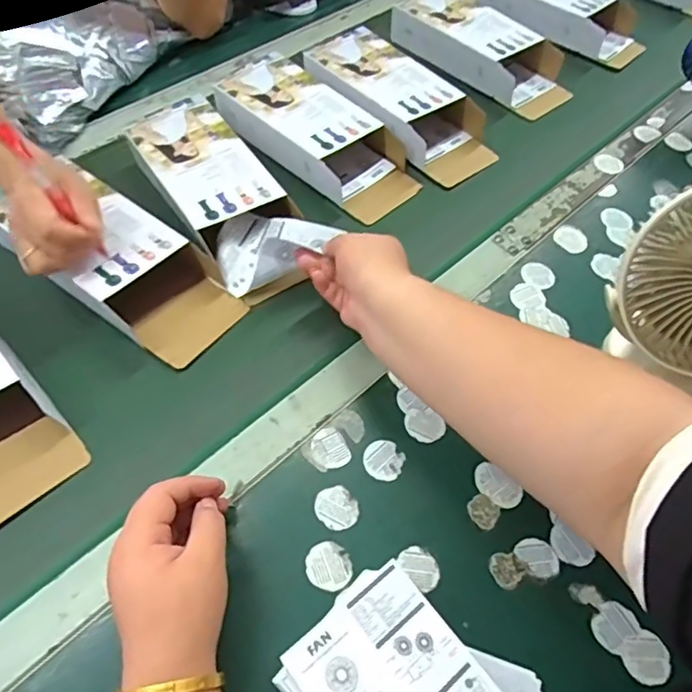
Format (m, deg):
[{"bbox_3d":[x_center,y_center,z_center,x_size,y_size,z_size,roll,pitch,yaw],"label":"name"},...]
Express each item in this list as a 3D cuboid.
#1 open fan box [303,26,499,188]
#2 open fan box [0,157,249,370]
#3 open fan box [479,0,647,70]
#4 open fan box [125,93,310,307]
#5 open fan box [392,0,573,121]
[{"bbox_3d":[0.064,-0.291,0.677,0.247,0.057,0.113,40,63,20],"label":"open fan box"},{"bbox_3d":[-0.217,-0.083,0.529,0.243,0.053,0.118,32,61,16],"label":"open fan box"},{"bbox_3d":[0.300,-0.474,0.797,0.244,0.065,0.089,32,56,20],"label":"open fan box"},{"bbox_3d":[-0.140,-0.165,0.586,0.110,0.053,0.217,-29,64,-20],"label":"open fan box"},{"bbox_3d":[0.178,-0.395,0.742,0.243,0.064,0.111,36,58,23],"label":"open fan box"}]

